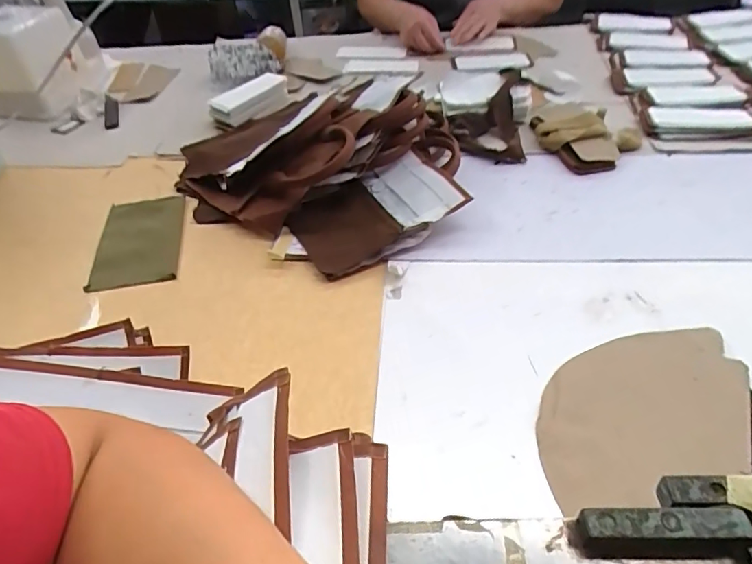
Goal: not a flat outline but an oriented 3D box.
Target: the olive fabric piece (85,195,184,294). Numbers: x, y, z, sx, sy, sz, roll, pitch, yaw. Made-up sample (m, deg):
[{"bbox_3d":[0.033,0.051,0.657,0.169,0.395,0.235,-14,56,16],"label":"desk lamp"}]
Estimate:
[{"bbox_3d":[-0.318,-0.056,0.662,0.103,0.011,0.183,-8,43,-9],"label":"olive fabric piece"}]

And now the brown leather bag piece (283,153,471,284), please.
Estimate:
[{"bbox_3d":[-0.004,-0.092,0.652,0.211,0.039,0.151,-27,49,-20],"label":"brown leather bag piece"}]

